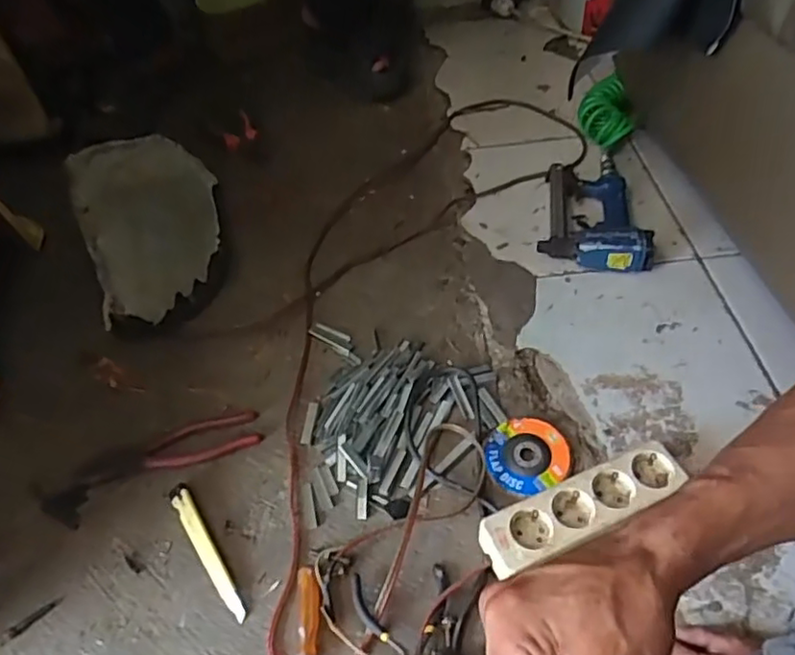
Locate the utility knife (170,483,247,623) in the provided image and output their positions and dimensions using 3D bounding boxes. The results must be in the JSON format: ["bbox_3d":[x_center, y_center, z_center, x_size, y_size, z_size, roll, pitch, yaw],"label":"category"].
[{"bbox_3d":[-0.188,0.217,0.613,0.020,0.017,0.152,-29,54,-18],"label":"utility knife"}]

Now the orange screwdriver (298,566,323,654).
[{"bbox_3d":[-0.077,0.282,0.547,0.023,0.021,0.137,-6,50,0],"label":"orange screwdriver"}]

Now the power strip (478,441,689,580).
[{"bbox_3d":[0.175,0.173,0.597,0.202,0.044,0.065,-23,52,-14],"label":"power strip"}]

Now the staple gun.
[{"bbox_3d":[0.263,-0.170,0.863,0.139,0.050,0.231,2,51,6],"label":"staple gun"}]

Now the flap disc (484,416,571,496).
[{"bbox_3d":[0.135,0.133,0.660,0.085,0.016,0.084,-2,50,3],"label":"flap disc"}]

